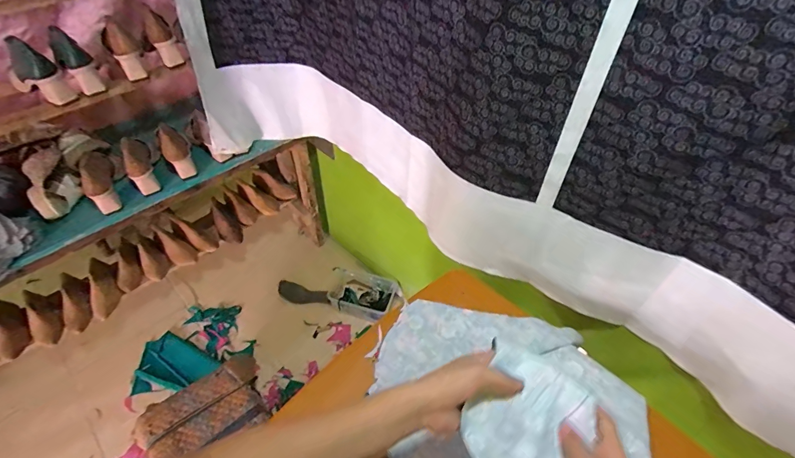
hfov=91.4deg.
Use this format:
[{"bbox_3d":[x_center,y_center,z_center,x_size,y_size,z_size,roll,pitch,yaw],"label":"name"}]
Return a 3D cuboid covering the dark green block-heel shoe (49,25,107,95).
[{"bbox_3d":[-0.775,-0.402,0.935,0.066,0.146,0.150,-31,55,-25],"label":"dark green block-heel shoe"}]

